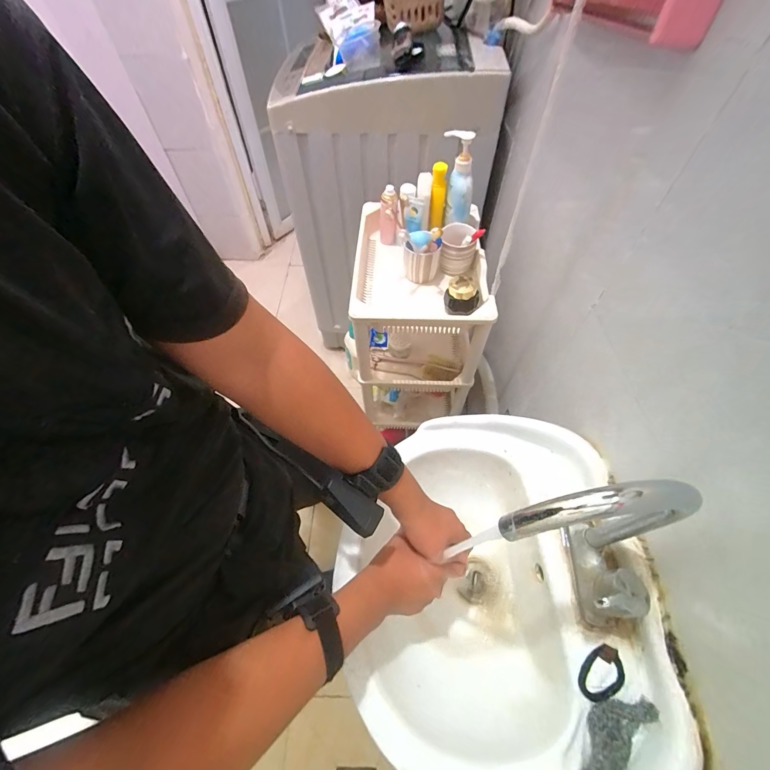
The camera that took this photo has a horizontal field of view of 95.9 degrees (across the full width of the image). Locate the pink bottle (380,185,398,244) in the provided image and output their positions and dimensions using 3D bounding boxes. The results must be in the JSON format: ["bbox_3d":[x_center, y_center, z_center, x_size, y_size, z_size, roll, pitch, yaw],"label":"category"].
[{"bbox_3d":[0.007,-0.407,0.835,0.034,0.138,0.033,-7,56,-4],"label":"pink bottle"}]

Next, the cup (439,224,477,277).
[{"bbox_3d":[0.165,-0.311,0.797,0.074,0.104,0.079,0,56,0],"label":"cup"}]

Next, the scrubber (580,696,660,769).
[{"bbox_3d":[0.243,0.378,0.370,0.114,0.030,0.048,-39,64,-23],"label":"scrubber"}]

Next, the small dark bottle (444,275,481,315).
[{"bbox_3d":[0.163,-0.188,0.733,0.067,0.066,0.053,24,60,15],"label":"small dark bottle"}]

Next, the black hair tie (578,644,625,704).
[{"bbox_3d":[0.257,0.342,0.410,0.062,0.009,0.040,-26,60,-16],"label":"black hair tie"}]

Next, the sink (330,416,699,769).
[{"bbox_3d":[0.130,0.284,0.511,0.371,0.165,0.450,1,56,1],"label":"sink"}]

